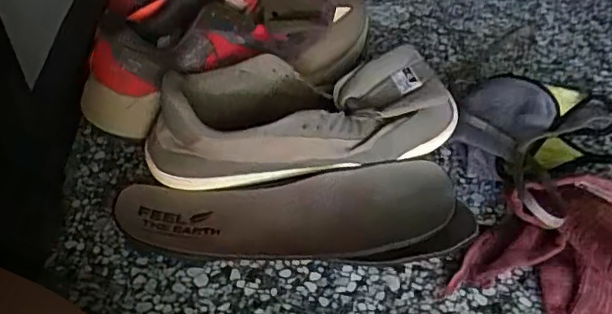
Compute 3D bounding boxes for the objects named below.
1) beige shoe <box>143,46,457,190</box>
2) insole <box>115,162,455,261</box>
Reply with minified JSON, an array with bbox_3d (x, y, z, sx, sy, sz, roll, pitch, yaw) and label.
[{"bbox_3d":[-0.006,-0.038,0.523,0.261,0.095,0.094,-8,43,-7],"label":"beige shoe"},{"bbox_3d":[-0.014,0.052,0.483,0.269,0.023,0.091,-5,43,-4],"label":"insole"}]

